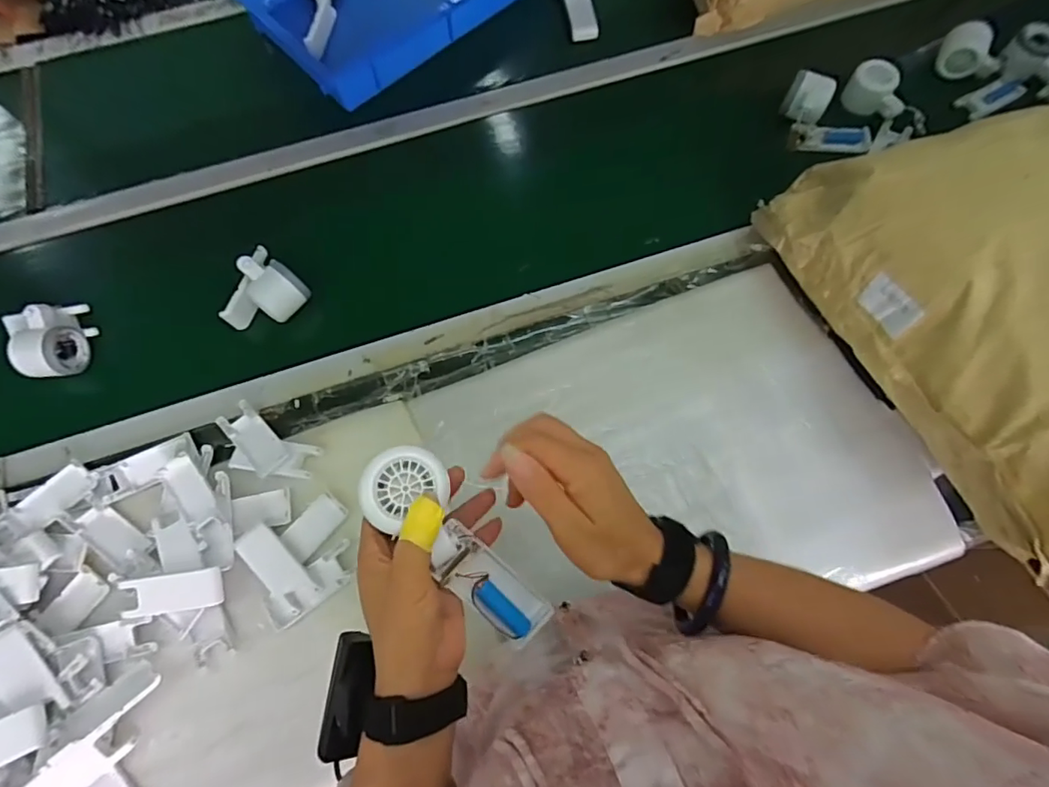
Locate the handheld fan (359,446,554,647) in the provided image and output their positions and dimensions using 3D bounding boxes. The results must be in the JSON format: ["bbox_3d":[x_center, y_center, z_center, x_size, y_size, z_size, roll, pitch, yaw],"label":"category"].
[{"bbox_3d":[-0.045,0.108,0.364,0.051,0.023,0.172,-40,111,-12],"label":"handheld fan"}]

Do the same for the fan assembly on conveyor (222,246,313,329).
[{"bbox_3d":[-0.329,-0.123,0.646,0.089,0.058,0.094,39,76,13],"label":"fan assembly on conveyor"}]

